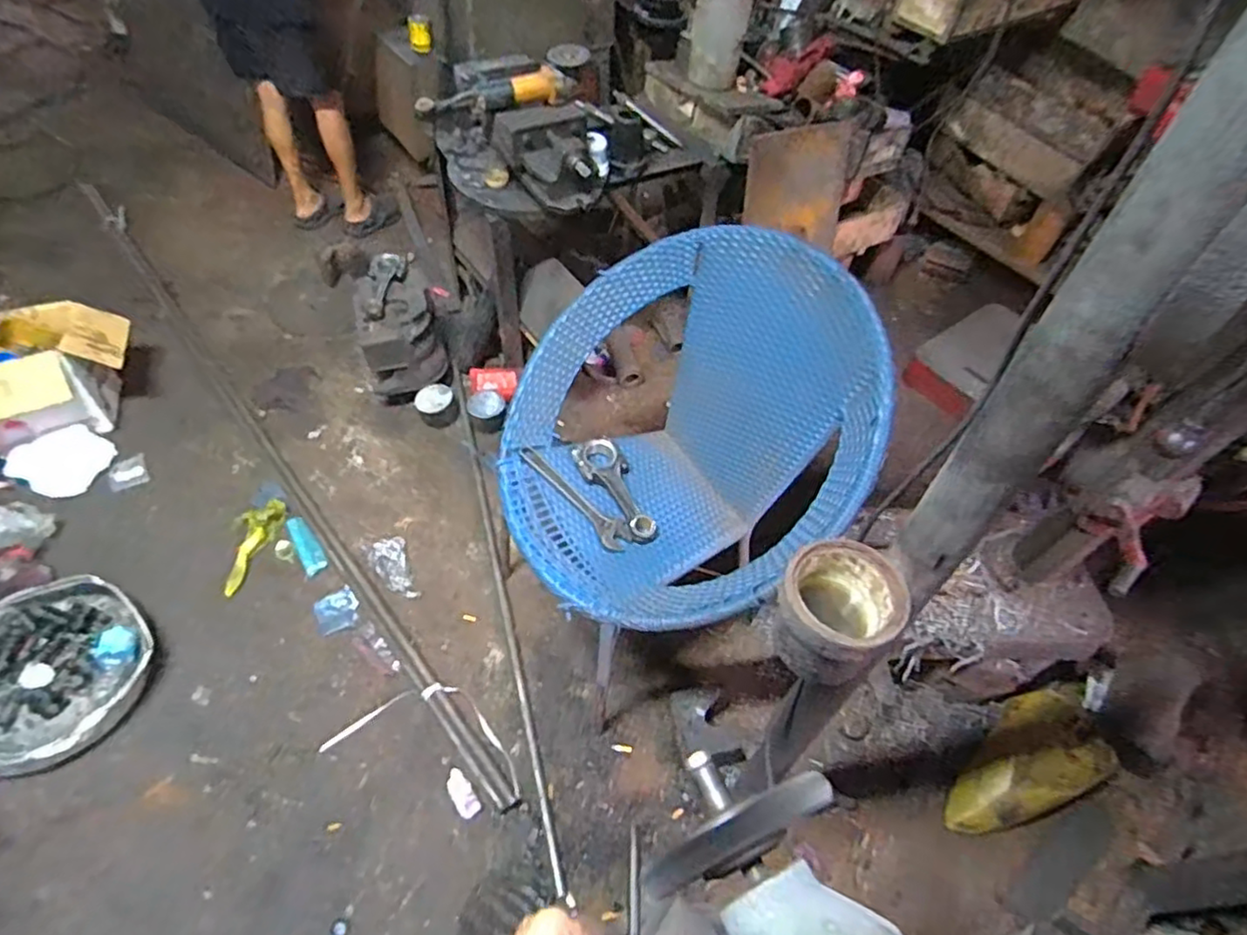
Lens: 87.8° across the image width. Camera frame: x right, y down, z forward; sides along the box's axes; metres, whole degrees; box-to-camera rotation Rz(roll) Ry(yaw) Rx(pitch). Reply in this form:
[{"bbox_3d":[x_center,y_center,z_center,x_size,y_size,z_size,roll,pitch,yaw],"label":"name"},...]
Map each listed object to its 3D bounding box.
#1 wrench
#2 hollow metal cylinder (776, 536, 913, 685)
[{"bbox_3d":[-0.095,0.055,1.310,0.058,0.018,0.304,-33,61,-27],"label":"wrench"},{"bbox_3d":[0.207,0.151,0.651,0.108,0.118,0.112,34,56,20],"label":"hollow metal cylinder"}]

